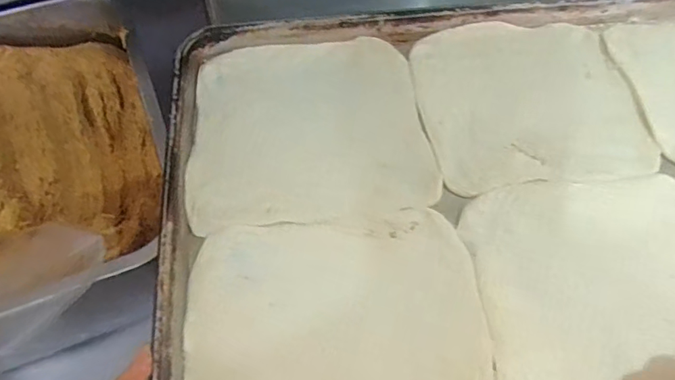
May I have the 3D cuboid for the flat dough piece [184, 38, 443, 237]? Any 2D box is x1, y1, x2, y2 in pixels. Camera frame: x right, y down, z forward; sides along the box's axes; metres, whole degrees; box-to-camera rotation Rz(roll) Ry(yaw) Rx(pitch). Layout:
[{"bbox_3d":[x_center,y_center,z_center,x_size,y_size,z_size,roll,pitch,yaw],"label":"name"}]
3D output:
[{"bbox_3d":[-0.025,-0.055,0.427,0.194,0.009,0.197,-4,57,-3],"label":"flat dough piece"}]

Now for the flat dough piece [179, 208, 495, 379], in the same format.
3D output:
[{"bbox_3d":[0.000,0.101,0.321,0.195,0.013,0.180,-5,57,-4],"label":"flat dough piece"}]

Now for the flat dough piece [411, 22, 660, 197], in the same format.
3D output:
[{"bbox_3d":[0.169,-0.084,0.444,0.190,0.006,0.184,-6,57,-5],"label":"flat dough piece"}]

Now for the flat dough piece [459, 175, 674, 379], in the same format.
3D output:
[{"bbox_3d":[0.189,0.078,0.343,0.180,0.009,0.189,-2,57,-2],"label":"flat dough piece"}]

